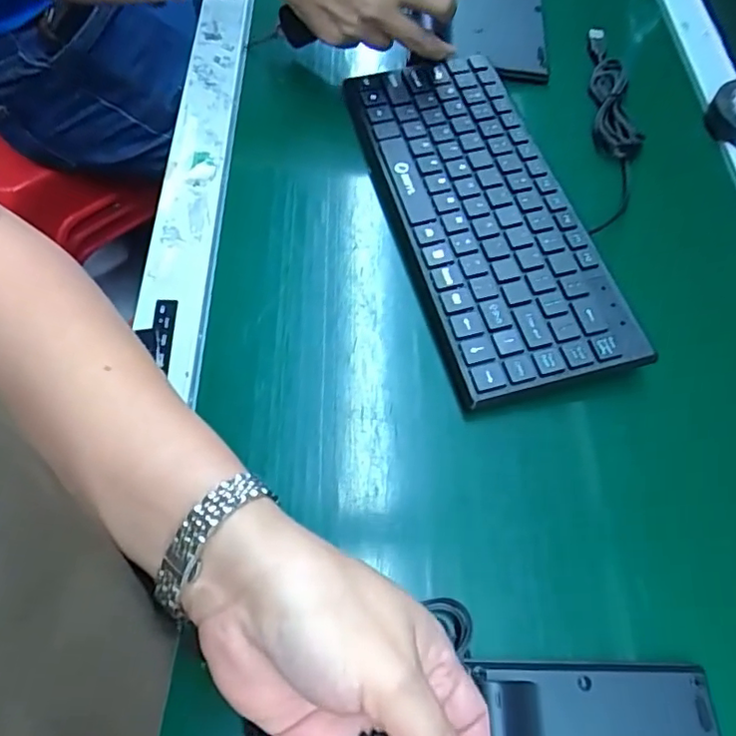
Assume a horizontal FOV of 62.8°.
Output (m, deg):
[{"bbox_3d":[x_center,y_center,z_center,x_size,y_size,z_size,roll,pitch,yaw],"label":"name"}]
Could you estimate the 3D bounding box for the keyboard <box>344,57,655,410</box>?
[{"bbox_3d":[0.079,-0.116,0.435,0.120,0.021,0.297,-11,60,-12],"label":"keyboard"}]

